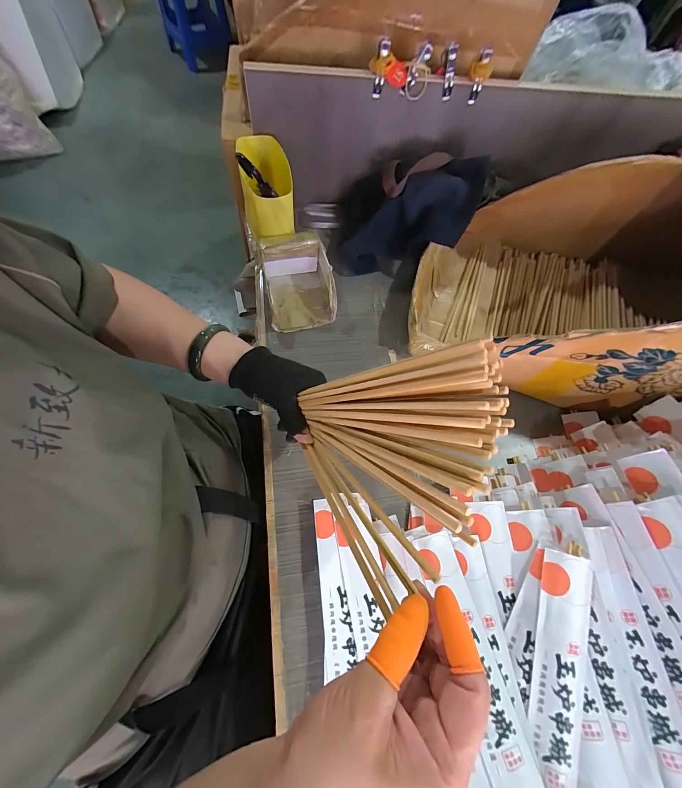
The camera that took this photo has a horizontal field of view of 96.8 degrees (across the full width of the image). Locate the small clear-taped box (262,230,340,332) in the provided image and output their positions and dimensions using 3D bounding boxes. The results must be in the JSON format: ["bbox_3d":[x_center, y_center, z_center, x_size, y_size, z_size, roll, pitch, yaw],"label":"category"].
[{"bbox_3d":[-0.067,-0.179,0.487,0.109,0.068,0.140,-7,67,-8],"label":"small clear-taped box"}]

